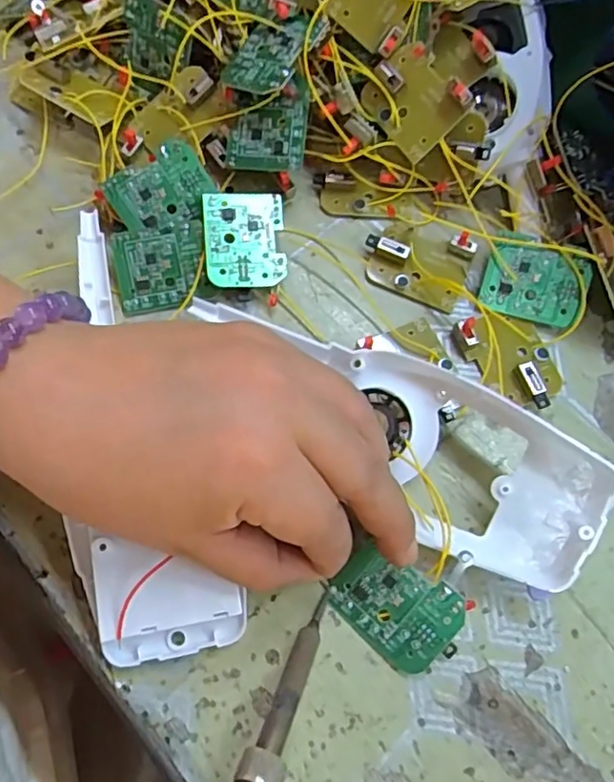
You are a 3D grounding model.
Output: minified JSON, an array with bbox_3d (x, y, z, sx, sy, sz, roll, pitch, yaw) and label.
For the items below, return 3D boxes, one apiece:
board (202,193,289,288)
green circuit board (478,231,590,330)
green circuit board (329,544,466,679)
[{"bbox_3d":[-0.027,-0.064,0.252,0.034,0.004,0.041,-4,81,-9],"label":"board"},{"bbox_3d":[0.097,-0.047,0.252,0.041,0.004,0.033,17,98,7],"label":"green circuit board"},{"bbox_3d":[0.032,0.075,0.209,0.041,0.004,0.033,41,95,15],"label":"green circuit board"}]

